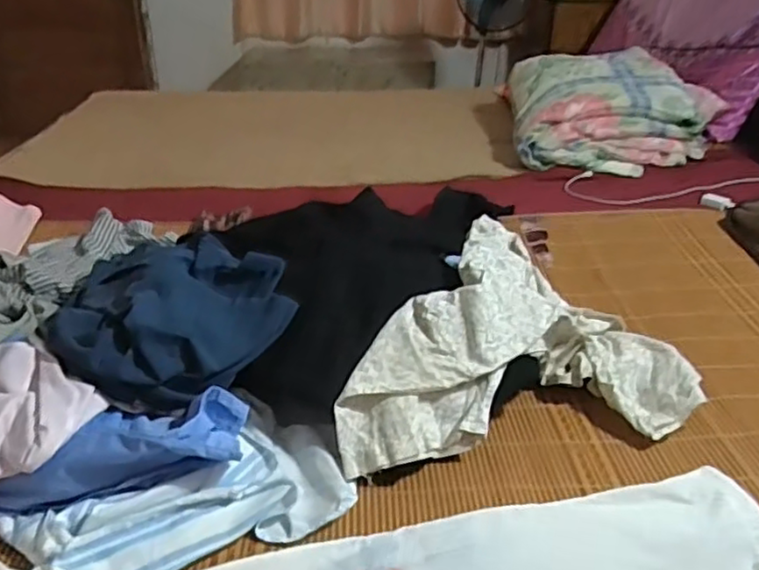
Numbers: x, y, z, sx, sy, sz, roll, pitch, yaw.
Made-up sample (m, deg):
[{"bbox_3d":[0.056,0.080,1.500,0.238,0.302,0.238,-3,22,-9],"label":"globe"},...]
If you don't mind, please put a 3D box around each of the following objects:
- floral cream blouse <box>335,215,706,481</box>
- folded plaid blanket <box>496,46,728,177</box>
[{"bbox_3d":[0.152,0.050,0.800,0.412,0.132,0.301,-4,28,-7],"label":"floral cream blouse"},{"bbox_3d":[0.570,-0.430,1.656,0.494,0.206,0.390,0,28,1],"label":"folded plaid blanket"}]

